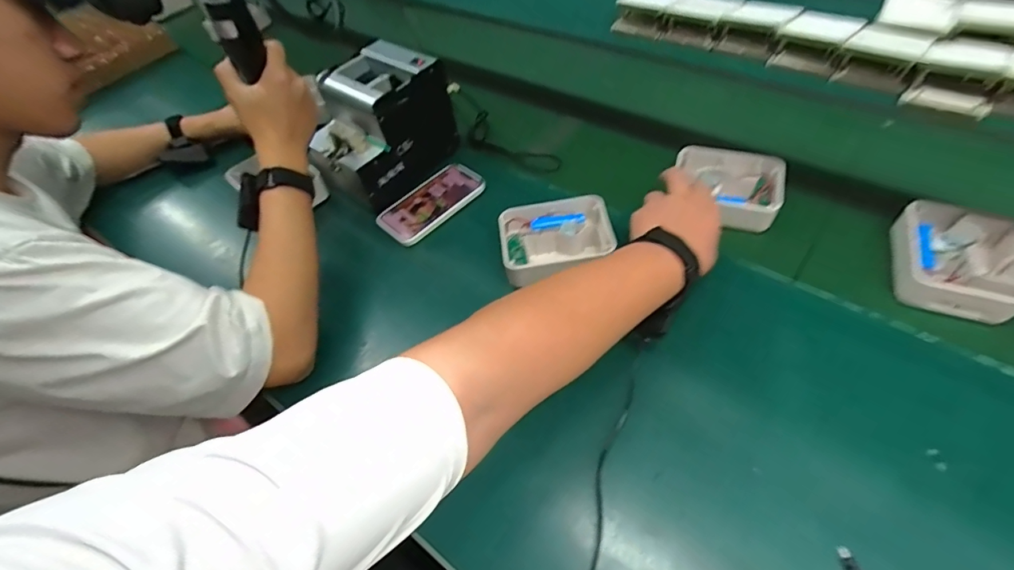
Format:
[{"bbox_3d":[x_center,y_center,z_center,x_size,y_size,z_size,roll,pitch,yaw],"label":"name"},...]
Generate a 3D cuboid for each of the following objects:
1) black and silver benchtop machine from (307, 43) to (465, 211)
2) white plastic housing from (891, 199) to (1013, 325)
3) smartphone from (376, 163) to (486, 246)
[{"bbox_3d":[-0.181,-0.235,0.656,0.139,0.134,0.192,26,59,22],"label":"black and silver benchtop machine"},{"bbox_3d":[0.490,-0.026,0.497,0.105,0.042,0.131,20,57,18],"label":"white plastic housing"},{"bbox_3d":[-0.106,-0.119,0.648,0.150,0.014,0.077,-41,64,-17],"label":"smartphone"}]

